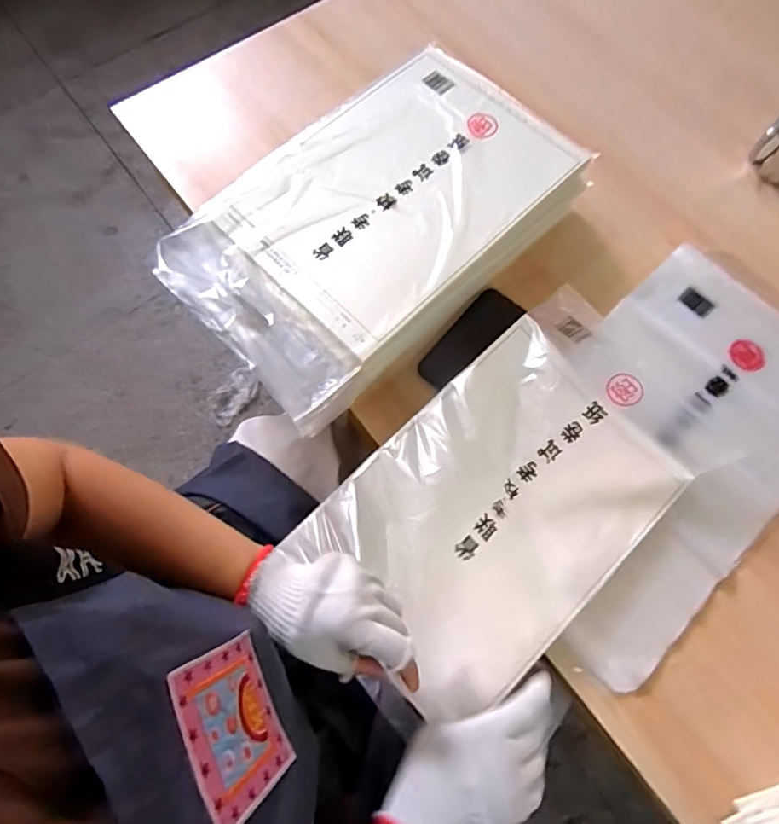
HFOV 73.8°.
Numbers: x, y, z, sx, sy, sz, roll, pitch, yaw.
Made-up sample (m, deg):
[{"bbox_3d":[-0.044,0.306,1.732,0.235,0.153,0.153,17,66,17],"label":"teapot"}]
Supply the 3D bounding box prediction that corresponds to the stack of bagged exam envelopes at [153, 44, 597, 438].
[{"bbox_3d":[-0.015,-0.232,0.619,0.477,0.057,0.282,-41,76,-13],"label":"stack of bagged exam envelopes"}]

